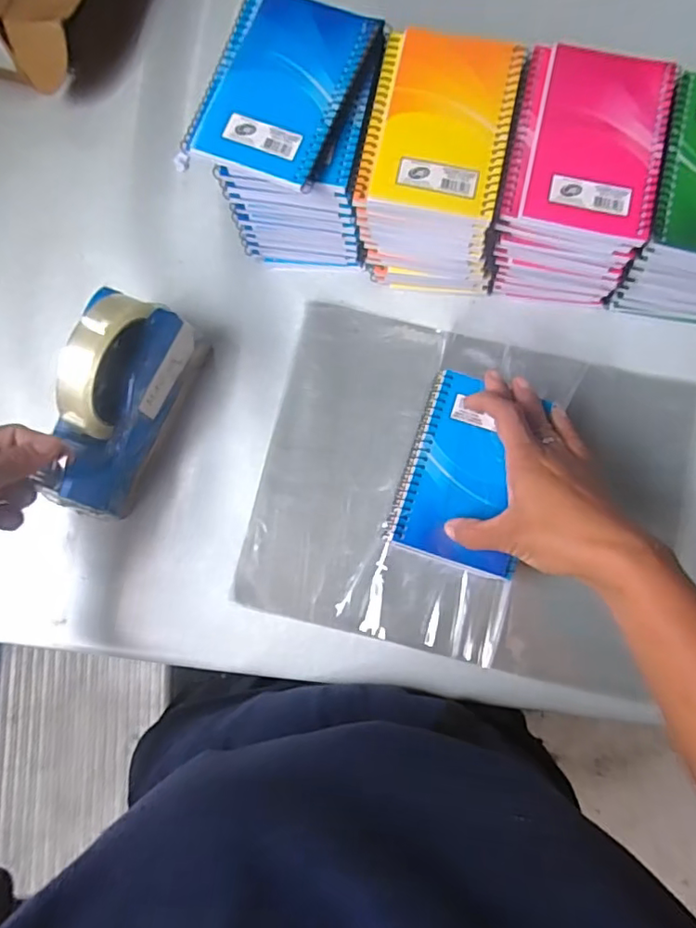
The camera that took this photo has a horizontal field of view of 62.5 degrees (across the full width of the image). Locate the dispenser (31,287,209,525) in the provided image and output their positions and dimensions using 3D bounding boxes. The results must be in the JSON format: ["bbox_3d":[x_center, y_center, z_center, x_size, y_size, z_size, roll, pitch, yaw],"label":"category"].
[{"bbox_3d":[-0.166,-0.044,0.408,0.051,0.116,0.152,26,84,4],"label":"dispenser"}]

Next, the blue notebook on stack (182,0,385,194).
[{"bbox_3d":[-0.044,-0.255,0.382,0.092,0.011,0.134,19,83,3],"label":"blue notebook on stack"}]

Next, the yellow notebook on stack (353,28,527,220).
[{"bbox_3d":[0.060,-0.228,0.378,0.092,0.006,0.125,11,83,2],"label":"yellow notebook on stack"}]

